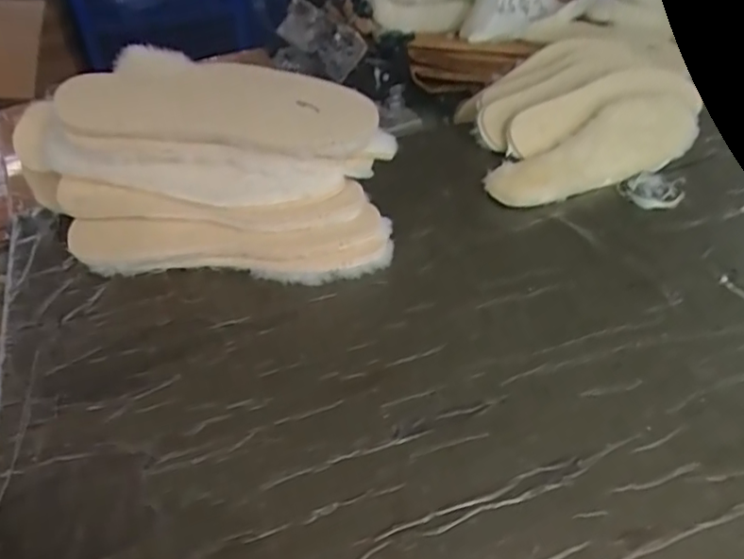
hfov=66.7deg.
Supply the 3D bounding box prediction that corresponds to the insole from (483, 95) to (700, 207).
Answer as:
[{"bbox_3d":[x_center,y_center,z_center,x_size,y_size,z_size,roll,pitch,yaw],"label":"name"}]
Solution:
[{"bbox_3d":[0.261,-0.143,0.648,0.288,0.013,0.092,-28,70,-19],"label":"insole"}]

